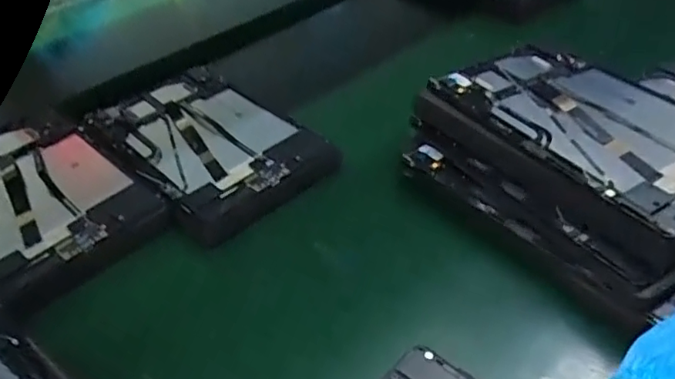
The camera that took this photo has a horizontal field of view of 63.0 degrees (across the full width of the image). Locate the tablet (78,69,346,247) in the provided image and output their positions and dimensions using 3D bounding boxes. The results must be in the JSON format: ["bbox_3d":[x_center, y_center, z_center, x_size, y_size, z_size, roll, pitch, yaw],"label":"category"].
[{"bbox_3d":[-0.132,-0.055,0.545,0.152,0.009,0.263,-34,49,-28],"label":"tablet"}]

